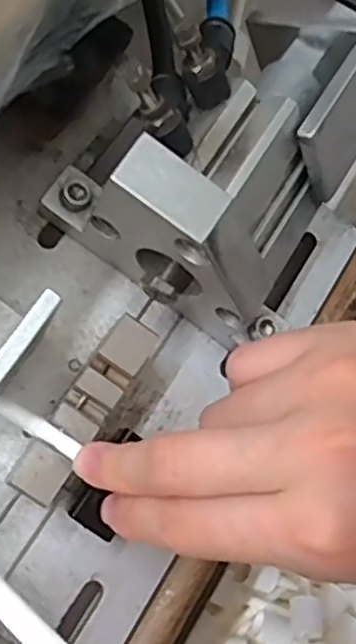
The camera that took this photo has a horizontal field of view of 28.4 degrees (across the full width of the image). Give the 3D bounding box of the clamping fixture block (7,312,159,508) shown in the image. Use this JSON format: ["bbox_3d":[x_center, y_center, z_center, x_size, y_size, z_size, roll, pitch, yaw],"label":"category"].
[{"bbox_3d":[-0.032,0.030,0.241,0.017,0.007,0.070,37,71,-11],"label":"clamping fixture block"}]

